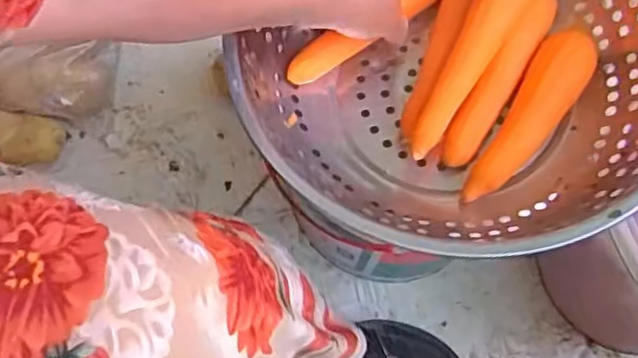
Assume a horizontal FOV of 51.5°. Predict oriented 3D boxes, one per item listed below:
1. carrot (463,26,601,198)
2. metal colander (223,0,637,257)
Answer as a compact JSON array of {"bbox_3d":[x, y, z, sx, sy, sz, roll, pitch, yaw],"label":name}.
[{"bbox_3d":[0.162,-0.048,0.510,0.040,0.036,0.149,36,72,8],"label":"carrot"},{"bbox_3d":[0.109,-0.092,0.506,0.305,0.118,0.326,0,70,-1],"label":"metal colander"}]

